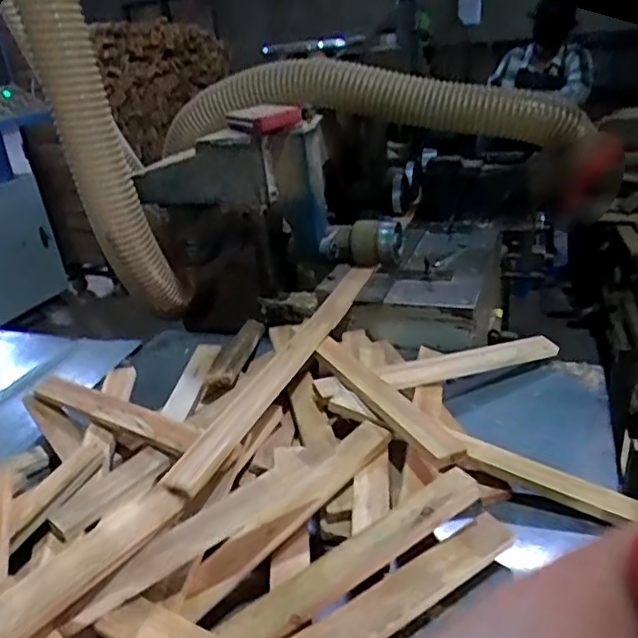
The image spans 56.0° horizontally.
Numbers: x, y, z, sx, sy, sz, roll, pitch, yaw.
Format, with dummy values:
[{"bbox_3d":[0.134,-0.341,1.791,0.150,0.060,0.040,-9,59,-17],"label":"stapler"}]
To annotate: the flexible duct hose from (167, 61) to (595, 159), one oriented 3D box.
[{"bbox_3d":[0.112,-0.591,1.666,1.155,0.231,0.413,10,31,31],"label":"flexible duct hose"}]

